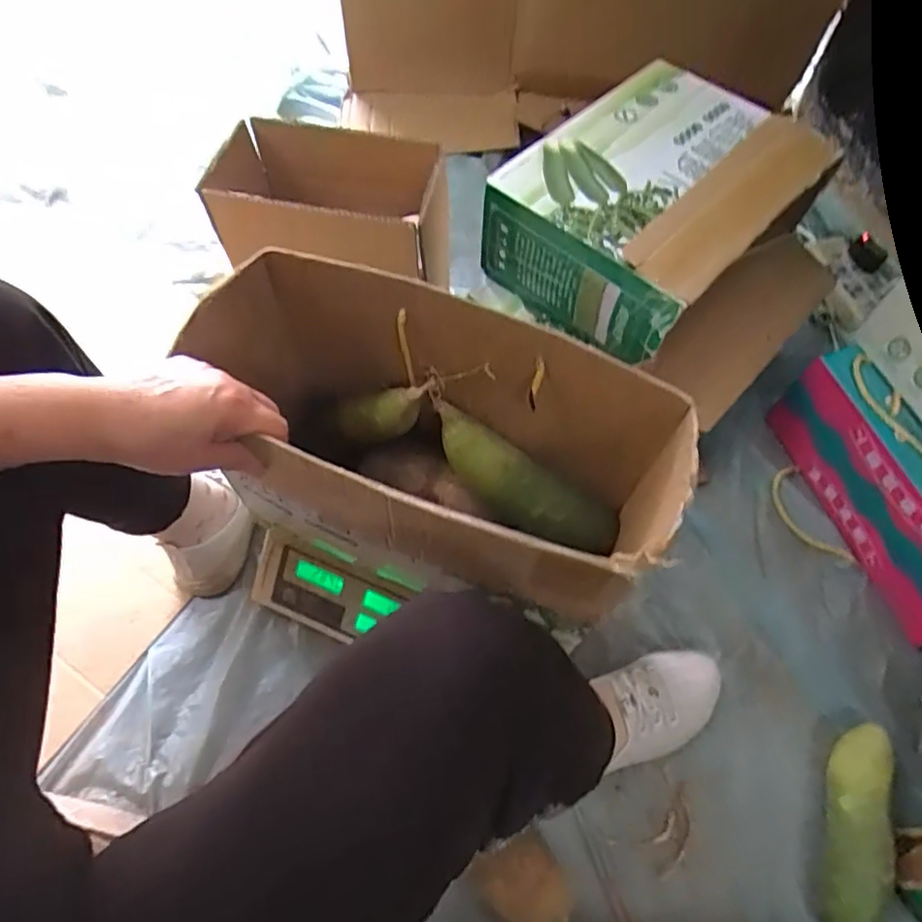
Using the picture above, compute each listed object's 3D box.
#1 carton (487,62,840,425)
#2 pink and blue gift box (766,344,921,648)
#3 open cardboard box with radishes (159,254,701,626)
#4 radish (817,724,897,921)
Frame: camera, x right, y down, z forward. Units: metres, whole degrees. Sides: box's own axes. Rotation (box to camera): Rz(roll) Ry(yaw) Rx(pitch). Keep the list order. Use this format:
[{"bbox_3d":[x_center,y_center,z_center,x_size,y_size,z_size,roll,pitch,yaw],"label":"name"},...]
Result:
[{"bbox_3d":[0.258,-0.270,0.733,0.345,0.165,0.379,40,68,19],"label":"carton"},{"bbox_3d":[0.505,0.027,0.725,0.076,0.136,0.355,-17,63,-10],"label":"pink and blue gift box"},{"bbox_3d":[-0.037,-0.009,0.503,0.395,0.198,0.177,23,64,11],"label":"open cardboard box with radishes"},{"bbox_3d":[0.385,0.357,0.589,0.056,0.047,0.202,16,63,8],"label":"radish"}]

